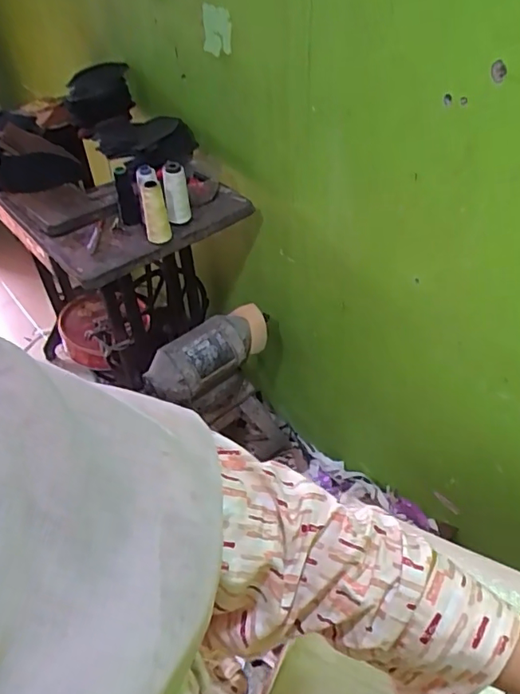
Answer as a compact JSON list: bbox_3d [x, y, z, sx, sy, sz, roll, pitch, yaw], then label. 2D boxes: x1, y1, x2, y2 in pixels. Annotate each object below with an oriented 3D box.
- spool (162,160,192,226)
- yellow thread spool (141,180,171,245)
[{"bbox_3d":[-0.159,-0.290,1.029,0.040,0.118,0.040,-2,45,2],"label":"spool"},{"bbox_3d":[-0.194,-0.247,0.996,0.045,0.112,0.041,-8,45,-4],"label":"yellow thread spool"}]

